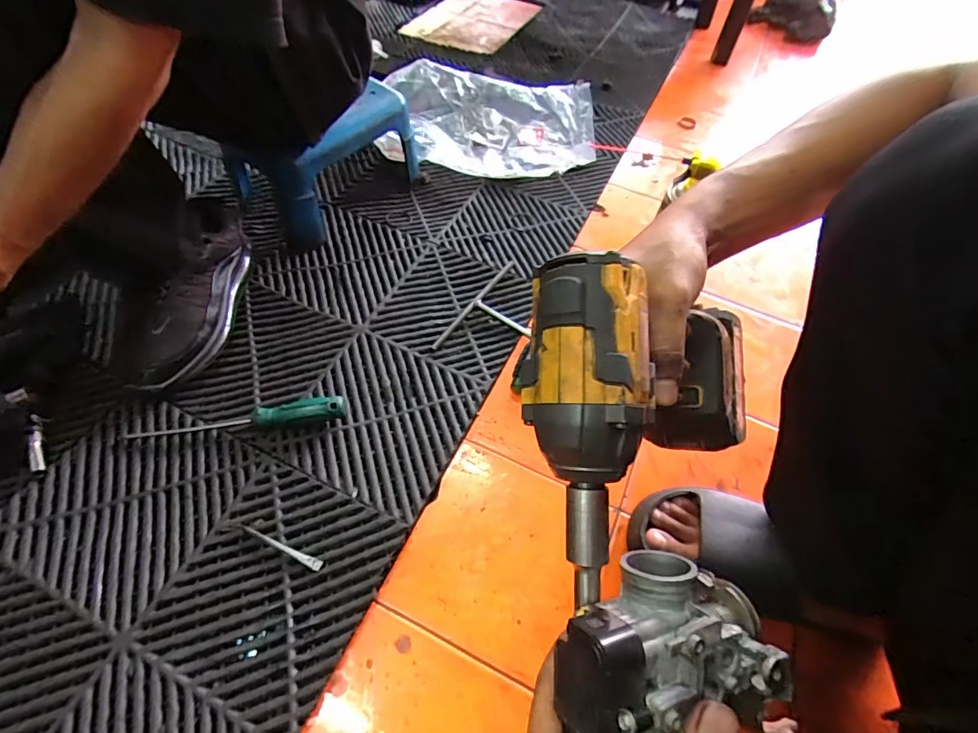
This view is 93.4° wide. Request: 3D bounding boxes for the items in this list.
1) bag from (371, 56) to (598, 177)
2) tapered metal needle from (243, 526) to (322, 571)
[{"bbox_3d":[0.005,-0.464,0.870,0.408,0.088,0.248,4,56,-1],"label":"bag"},{"bbox_3d":[-0.215,0.187,0.475,0.096,0.005,0.009,20,57,9],"label":"tapered metal needle"}]

